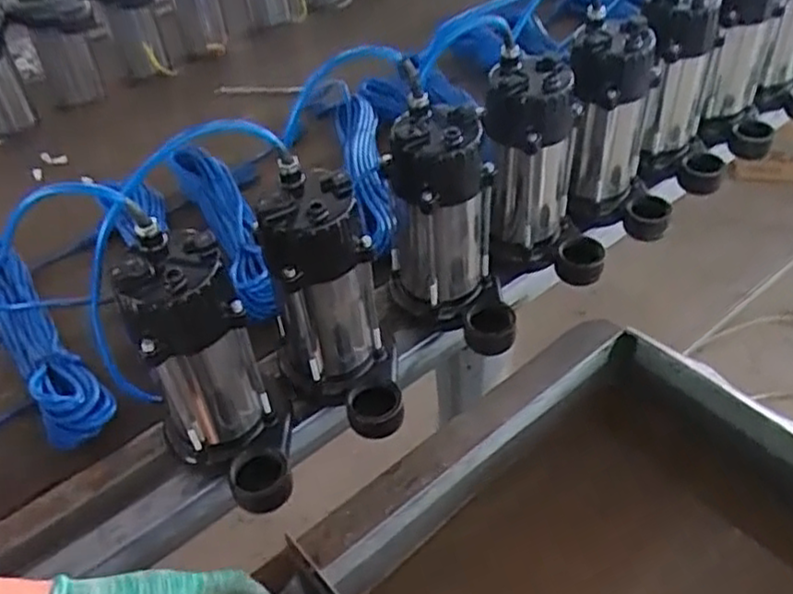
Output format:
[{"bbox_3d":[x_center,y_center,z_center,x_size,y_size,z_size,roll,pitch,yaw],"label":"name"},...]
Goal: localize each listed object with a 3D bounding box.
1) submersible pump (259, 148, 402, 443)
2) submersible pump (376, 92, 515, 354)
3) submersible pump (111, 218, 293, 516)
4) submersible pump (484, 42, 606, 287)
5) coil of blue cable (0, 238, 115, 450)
[{"bbox_3d":[-0.061,0.013,0.684,0.111,0.234,0.143,-14,44,-9],"label":"submersible pump"},{"bbox_3d":[0.060,-0.061,0.745,0.102,0.226,0.141,-18,45,-13],"label":"submersible pump"},{"bbox_3d":[-0.166,0.075,0.642,0.107,0.240,0.145,-21,46,-16],"label":"submersible pump"},{"bbox_3d":[0.164,-0.136,0.812,0.125,0.226,0.121,-7,43,-2],"label":"submersible pump"},{"bbox_3d":[-0.419,0.041,0.830,0.070,0.068,0.352,-33,50,-26],"label":"coil of blue cable"}]

